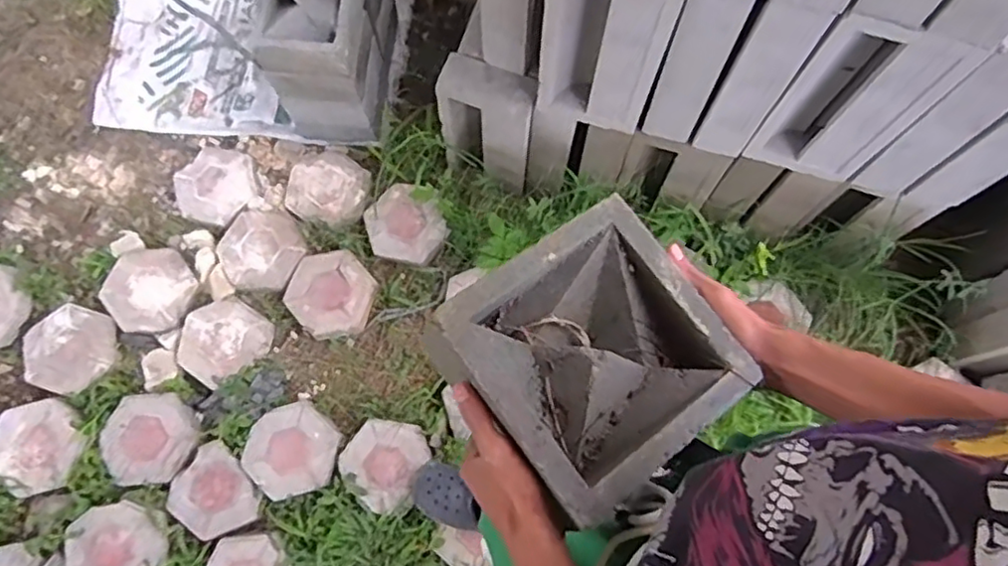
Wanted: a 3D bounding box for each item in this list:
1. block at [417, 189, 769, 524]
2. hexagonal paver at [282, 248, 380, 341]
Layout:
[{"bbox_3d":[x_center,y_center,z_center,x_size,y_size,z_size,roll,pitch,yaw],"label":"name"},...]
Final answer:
[{"bbox_3d":[0.076,0.056,0.519,0.198,0.073,0.193,-37,77,-10],"label":"block"},{"bbox_3d":[-0.414,0.025,1.540,0.195,0.042,0.206,21,74,6],"label":"hexagonal paver"}]

